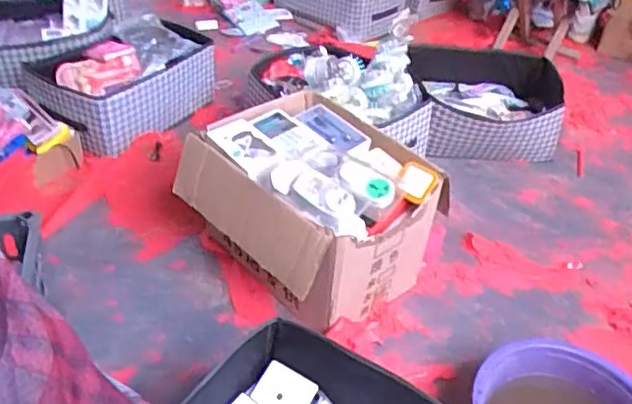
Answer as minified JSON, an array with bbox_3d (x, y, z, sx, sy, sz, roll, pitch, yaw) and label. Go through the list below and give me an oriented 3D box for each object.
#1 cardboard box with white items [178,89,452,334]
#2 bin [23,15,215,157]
[{"bbox_3d":[-0.013,0.009,1.156,0.398,0.280,0.343,34,46,32],"label":"cardboard box with white items"},{"bbox_3d":[-0.527,-0.342,1.698,0.343,0.170,0.477,29,44,28],"label":"bin"}]

